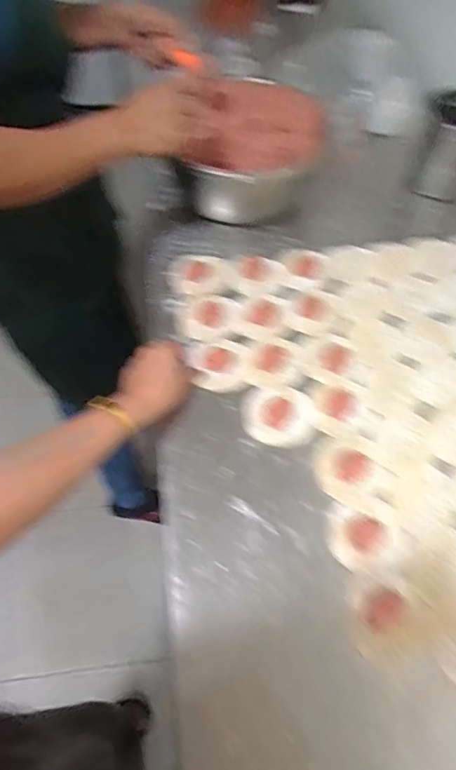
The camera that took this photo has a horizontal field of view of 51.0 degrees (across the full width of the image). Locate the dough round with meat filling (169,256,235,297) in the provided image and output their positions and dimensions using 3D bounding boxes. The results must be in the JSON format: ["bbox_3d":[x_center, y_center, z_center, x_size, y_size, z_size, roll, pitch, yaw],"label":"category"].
[{"bbox_3d":[-0.043,-0.169,0.732,0.095,0.008,0.087,1,57,-1],"label":"dough round with meat filling"}]

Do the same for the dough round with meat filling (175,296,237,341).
[{"bbox_3d":[-0.031,-0.097,0.688,0.087,0.011,0.077,-8,58,-7],"label":"dough round with meat filling"}]

